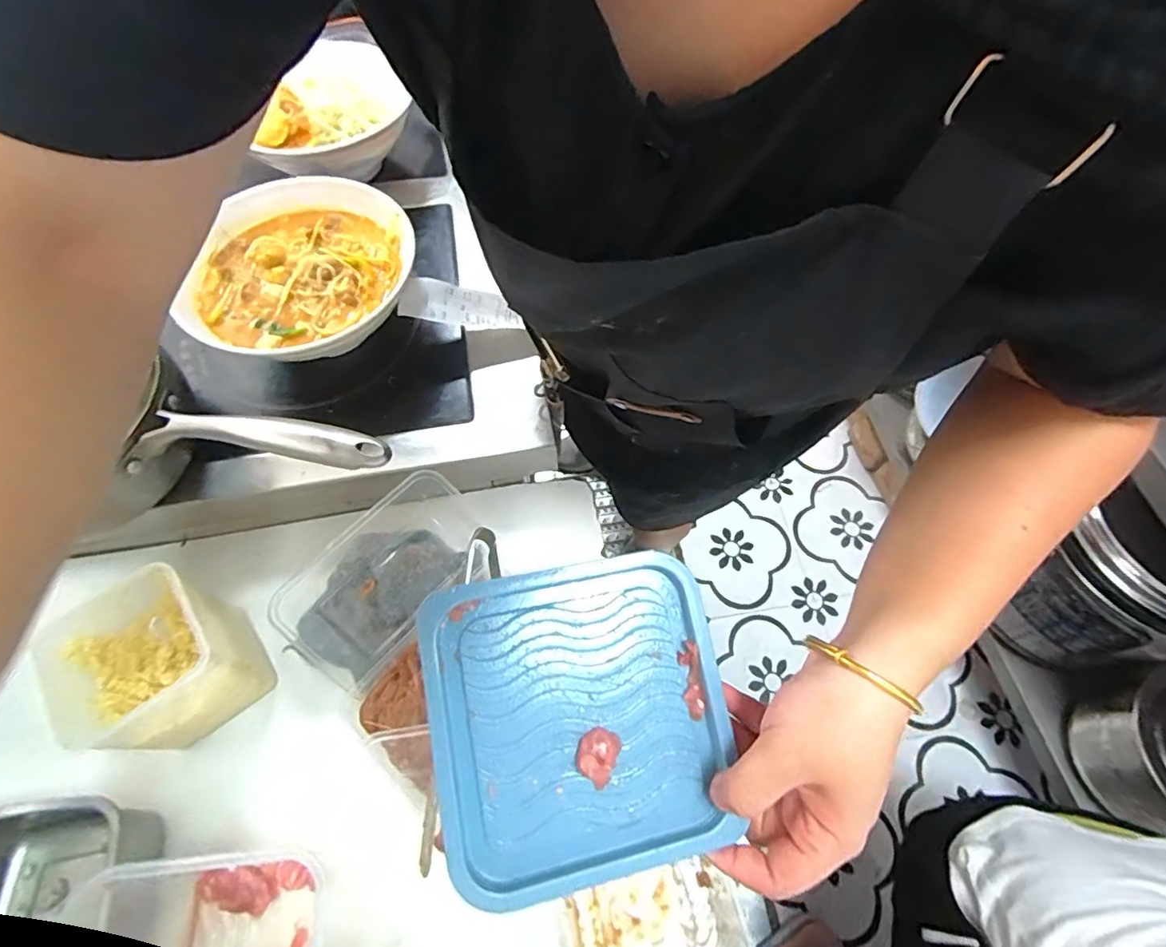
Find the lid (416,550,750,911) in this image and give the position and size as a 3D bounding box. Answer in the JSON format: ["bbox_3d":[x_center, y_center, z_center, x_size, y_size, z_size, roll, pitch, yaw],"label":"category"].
[{"bbox_3d":[-0.001,0.123,0.285,0.149,0.010,0.149,-8,75,-13],"label":"lid"}]

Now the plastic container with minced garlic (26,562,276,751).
[{"bbox_3d":[-0.310,0.144,0.416,0.096,0.100,0.095,40,69,17],"label":"plastic container with minced garlic"}]

